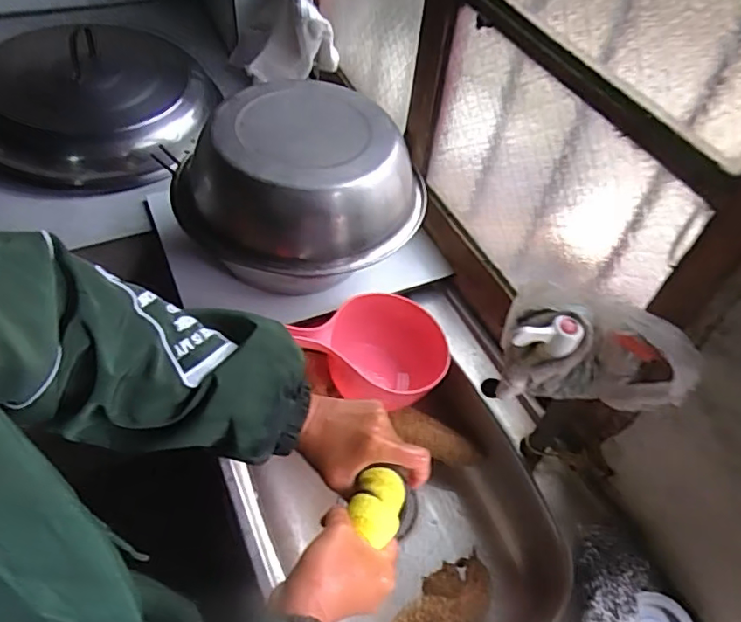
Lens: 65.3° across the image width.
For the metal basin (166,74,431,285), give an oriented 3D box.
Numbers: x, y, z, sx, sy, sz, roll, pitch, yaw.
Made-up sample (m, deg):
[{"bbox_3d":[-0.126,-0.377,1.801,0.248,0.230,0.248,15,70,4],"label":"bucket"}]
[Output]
[{"bbox_3d":[-0.099,-0.185,0.777,0.298,0.126,0.298,2,51,-3],"label":"metal basin"}]

